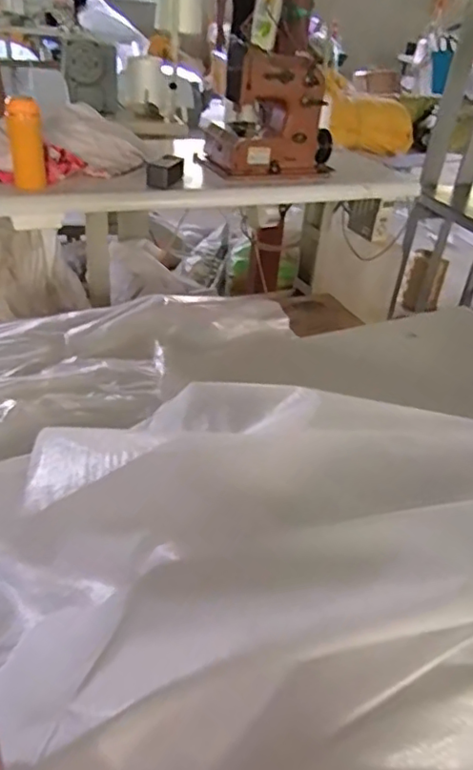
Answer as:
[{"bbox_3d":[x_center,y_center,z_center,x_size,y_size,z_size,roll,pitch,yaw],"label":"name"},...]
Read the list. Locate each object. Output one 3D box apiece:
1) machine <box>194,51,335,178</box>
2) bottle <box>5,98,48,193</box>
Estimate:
[{"bbox_3d":[0.096,-0.651,1.397,0.325,0.256,0.153,1,35,-7],"label":"machine"},{"bbox_3d":[-0.419,-0.482,1.142,0.069,0.156,0.051,-3,36,-13],"label":"bottle"}]

